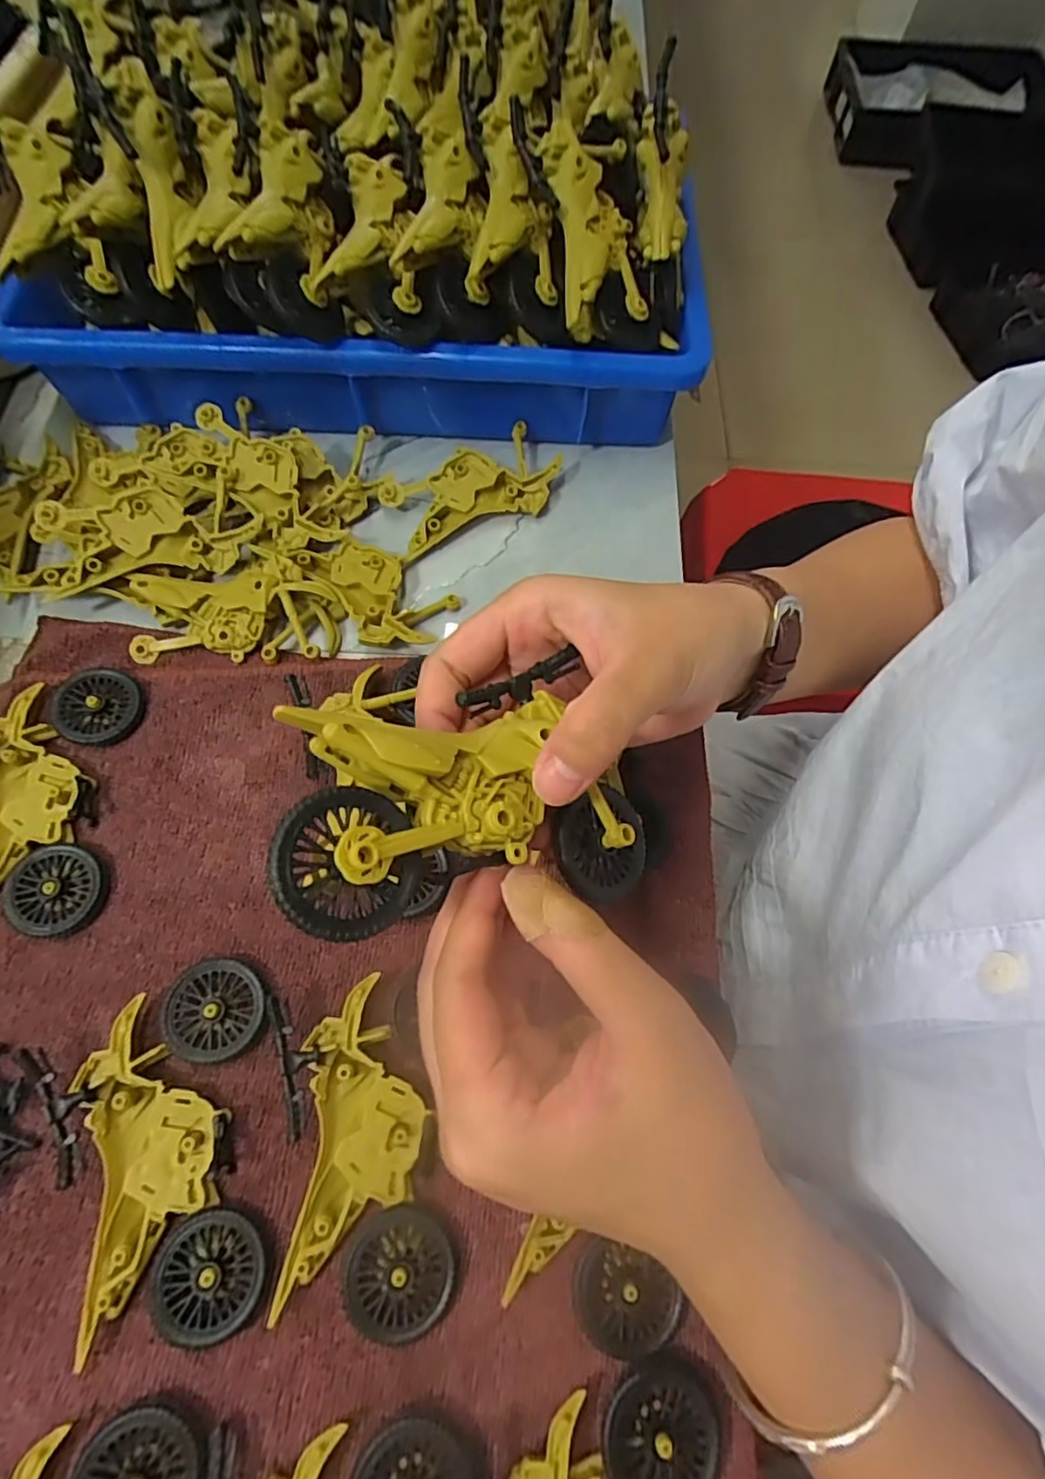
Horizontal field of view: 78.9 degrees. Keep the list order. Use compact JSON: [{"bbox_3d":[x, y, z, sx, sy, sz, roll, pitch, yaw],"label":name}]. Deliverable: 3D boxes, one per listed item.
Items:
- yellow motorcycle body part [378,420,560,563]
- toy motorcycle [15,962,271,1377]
[{"bbox_3d":[-0.026,-0.137,0.351,0.096,0.019,0.048,-29,71,-12],"label":"yellow motorcycle body part"},{"bbox_3d":[-0.125,0.146,0.226,0.076,0.012,0.110,-20,69,-9],"label":"toy motorcycle"}]

